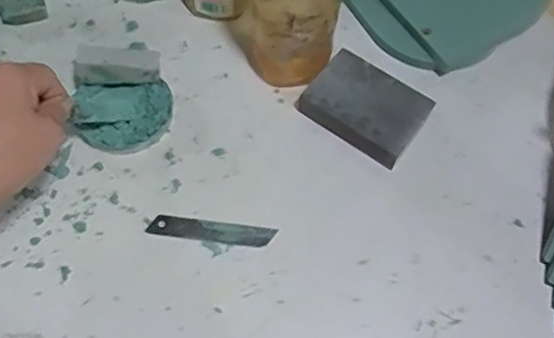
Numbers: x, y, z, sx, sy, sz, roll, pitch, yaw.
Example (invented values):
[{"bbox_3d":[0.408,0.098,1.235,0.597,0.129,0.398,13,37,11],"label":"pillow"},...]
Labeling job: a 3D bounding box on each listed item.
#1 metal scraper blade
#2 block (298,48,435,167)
[{"bbox_3d":[-0.052,0.050,0.474,0.098,0.004,0.017,7,61,0],"label":"metal scraper blade"},{"bbox_3d":[0.077,-0.052,0.526,0.100,0.024,0.074,37,65,15],"label":"block"}]

